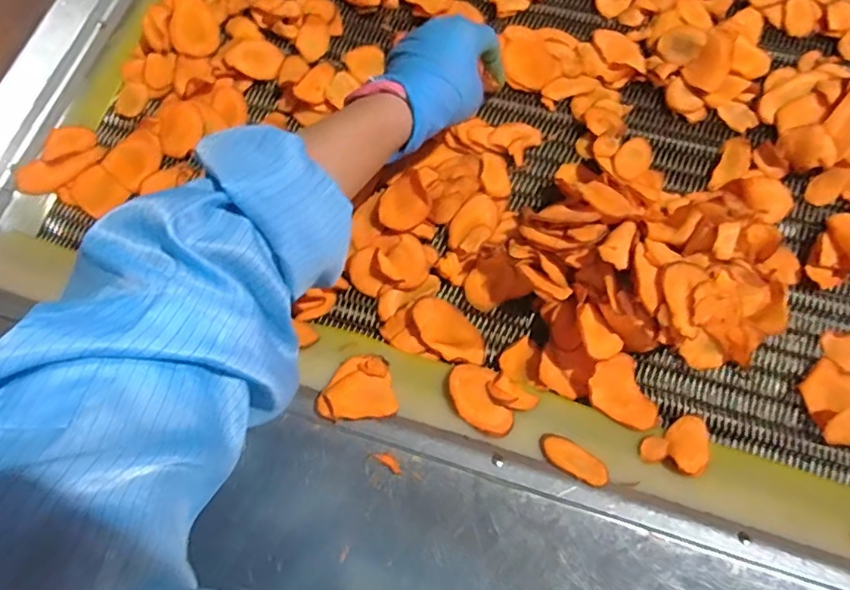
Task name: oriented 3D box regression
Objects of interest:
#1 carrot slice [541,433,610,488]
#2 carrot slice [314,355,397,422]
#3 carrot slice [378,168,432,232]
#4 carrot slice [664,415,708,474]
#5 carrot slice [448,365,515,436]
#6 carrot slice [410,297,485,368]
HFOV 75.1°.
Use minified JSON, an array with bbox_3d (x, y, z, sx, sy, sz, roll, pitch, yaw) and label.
[{"bbox_3d":[0.101,0.112,0.375,0.048,0.004,0.024,30,53,24],"label":"carrot slice"},{"bbox_3d":[-0.050,0.066,0.396,0.053,0.005,0.052,-1,45,-14],"label":"carrot slice"},{"bbox_3d":[-0.019,-0.077,0.463,0.044,0.008,0.045,-2,85,20],"label":"carrot slice"},{"bbox_3d":[0.186,0.104,0.391,0.028,0.004,0.049,18,44,14],"label":"carrot slice"},{"bbox_3d":[0.038,0.075,0.399,0.039,0.004,0.060,-9,49,-12],"label":"carrot slice"},{"bbox_3d":[0.020,0.029,0.436,0.066,0.010,0.037,30,99,-5],"label":"carrot slice"}]

